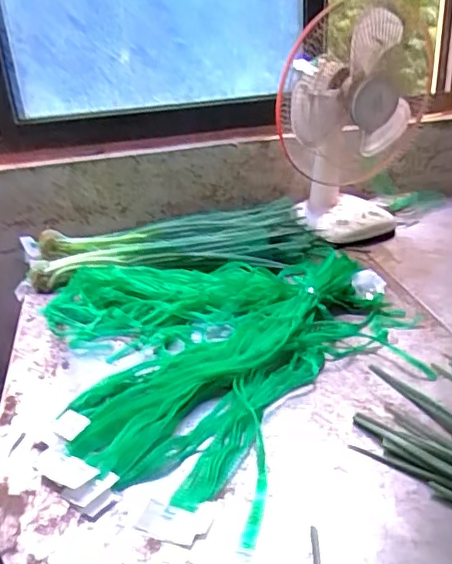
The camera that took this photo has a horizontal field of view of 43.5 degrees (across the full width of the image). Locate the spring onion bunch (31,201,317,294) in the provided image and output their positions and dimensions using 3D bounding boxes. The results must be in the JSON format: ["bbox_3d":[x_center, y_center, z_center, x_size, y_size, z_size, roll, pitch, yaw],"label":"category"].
[{"bbox_3d":[-0.121,-0.097,1.391,0.655,0.061,0.320,-5,28,-2],"label":"spring onion bunch"}]

